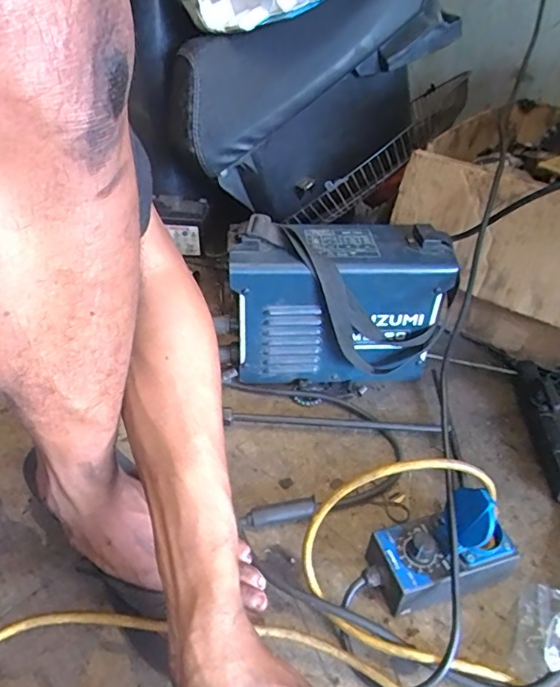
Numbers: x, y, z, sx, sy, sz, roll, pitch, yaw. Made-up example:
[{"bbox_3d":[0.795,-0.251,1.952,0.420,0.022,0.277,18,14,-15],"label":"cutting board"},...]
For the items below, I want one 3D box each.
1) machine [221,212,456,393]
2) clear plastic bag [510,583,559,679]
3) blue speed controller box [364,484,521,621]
[{"bbox_3d":[0.067,-0.049,0.646,0.260,0.181,0.126,-1,40,-4],"label":"machine"},{"bbox_3d":[0.220,0.238,0.425,0.044,0.028,0.072,19,42,18],"label":"clear plastic bag"},{"bbox_3d":[0.139,0.174,0.448,0.128,0.096,0.067,-12,42,-18],"label":"blue speed controller box"}]

